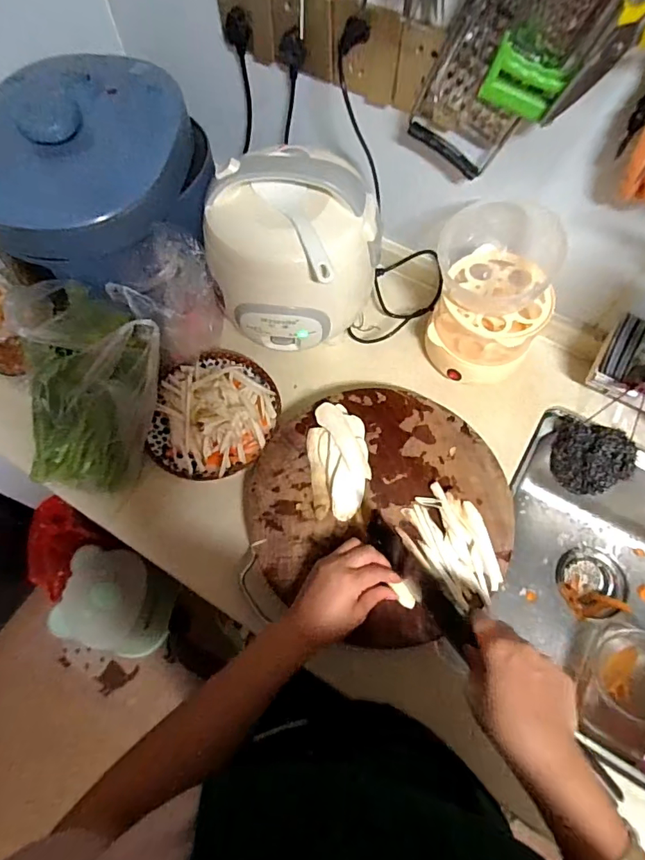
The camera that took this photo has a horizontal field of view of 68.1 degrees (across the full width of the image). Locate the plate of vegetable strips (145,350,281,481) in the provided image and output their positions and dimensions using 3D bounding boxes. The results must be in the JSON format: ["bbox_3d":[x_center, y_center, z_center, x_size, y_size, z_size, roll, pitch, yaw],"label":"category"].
[{"bbox_3d":[-0.151,-0.032,0.662,0.174,0.058,0.194,11,67,6],"label":"plate of vegetable strips"}]

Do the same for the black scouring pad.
[{"bbox_3d":[0.380,0.036,0.679,0.105,0.068,0.091,26,69,11],"label":"black scouring pad"}]

